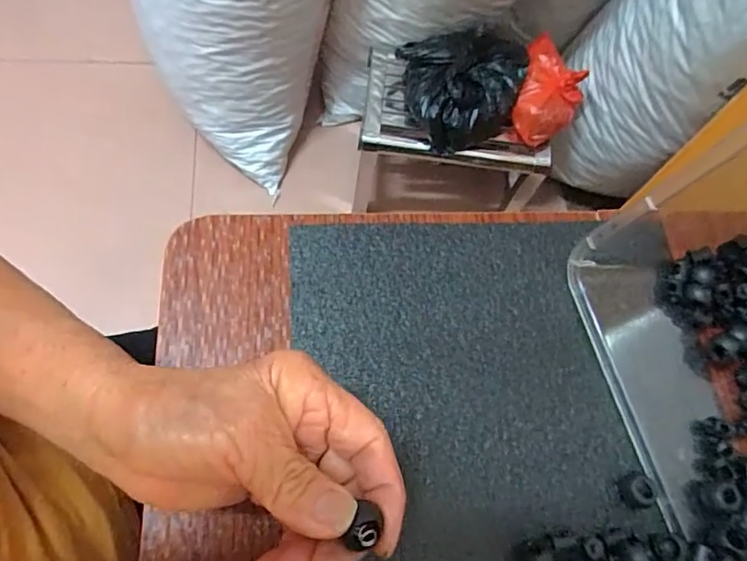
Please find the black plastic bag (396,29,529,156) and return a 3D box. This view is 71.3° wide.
[{"bbox_3d":[0.140,-0.285,0.769,0.181,0.086,0.156,-12,69,-11],"label":"black plastic bag"}]

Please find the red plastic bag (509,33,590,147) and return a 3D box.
[{"bbox_3d":[0.263,-0.286,0.788,0.089,0.077,0.159,15,67,0],"label":"red plastic bag"}]

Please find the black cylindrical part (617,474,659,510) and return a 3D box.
[{"bbox_3d":[0.141,0.112,0.277,0.016,0.011,0.015,2,67,-5],"label":"black cylindrical part"}]

